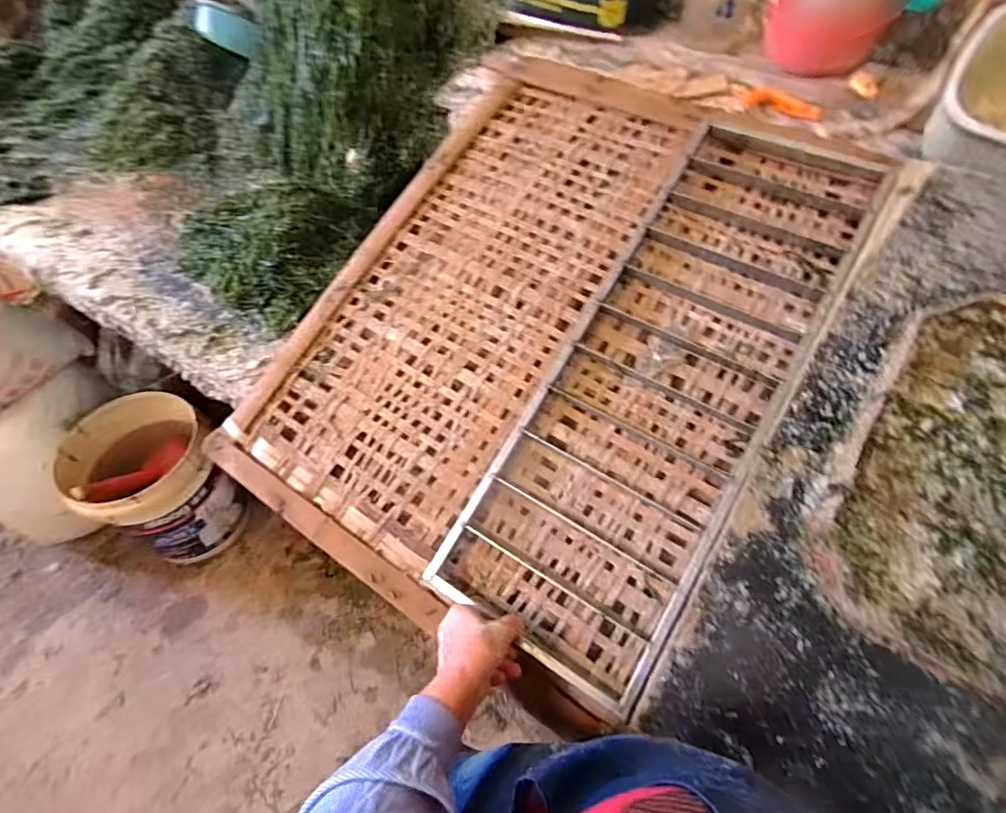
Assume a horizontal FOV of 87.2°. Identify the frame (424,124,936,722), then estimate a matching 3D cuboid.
[{"bbox_3d":[0.214,-0.050,0.633,0.275,0.050,0.732,28,77,23],"label":"frame"}]

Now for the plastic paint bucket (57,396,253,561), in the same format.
[{"bbox_3d":[-0.846,0.214,1.333,0.320,0.378,0.275,29,59,21],"label":"plastic paint bucket"}]

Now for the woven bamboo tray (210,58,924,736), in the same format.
[{"bbox_3d":[0.059,-0.124,0.696,0.624,0.041,0.788,29,77,20],"label":"woven bamboo tray"}]

